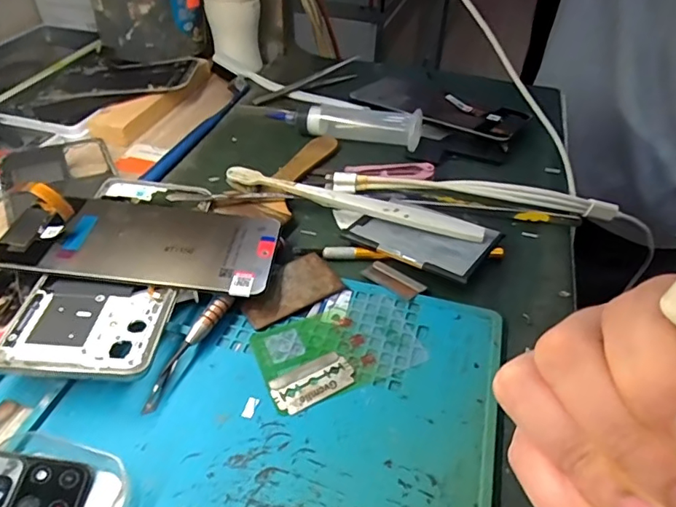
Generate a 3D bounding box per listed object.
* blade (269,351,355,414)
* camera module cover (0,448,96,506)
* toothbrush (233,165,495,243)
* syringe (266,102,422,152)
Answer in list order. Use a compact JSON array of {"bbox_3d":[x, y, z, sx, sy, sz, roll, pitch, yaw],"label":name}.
[{"bbox_3d":[-0.013,0.065,0.261,0.041,0.004,0.022,-22,48,-24],"label":"blade"},{"bbox_3d":[-0.127,0.096,0.209,0.046,0.004,0.027,17,43,-13],"label":"camera module cover"},{"bbox_3d":[0.007,-0.032,0.354,0.182,0.020,0.013,15,44,14],"label":"toothbrush"},{"bbox_3d":[0.005,-0.117,0.446,0.134,0.023,0.035,14,44,13],"label":"syringe"}]

